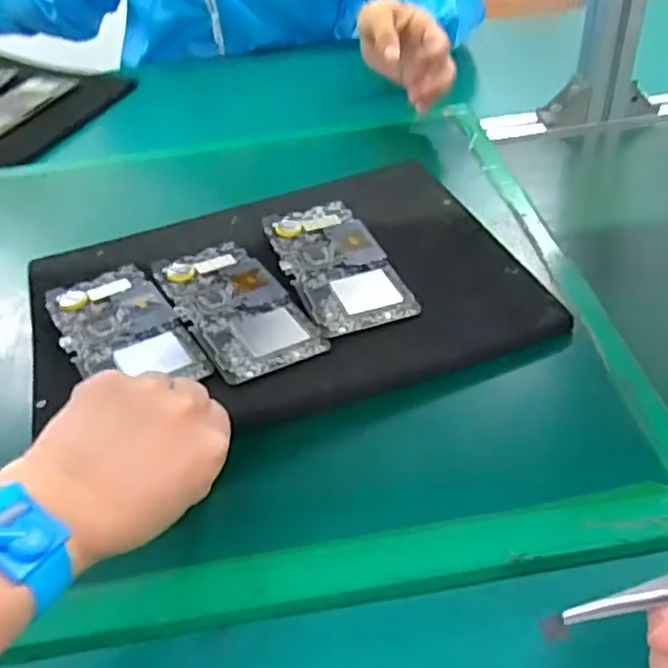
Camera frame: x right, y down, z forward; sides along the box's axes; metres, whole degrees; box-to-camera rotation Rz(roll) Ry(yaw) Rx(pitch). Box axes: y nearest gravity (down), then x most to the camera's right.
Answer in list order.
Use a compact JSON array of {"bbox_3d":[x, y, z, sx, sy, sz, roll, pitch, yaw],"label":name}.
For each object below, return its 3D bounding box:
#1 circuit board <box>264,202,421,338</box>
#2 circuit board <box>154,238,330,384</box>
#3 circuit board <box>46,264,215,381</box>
[{"bbox_3d":[0.000,-0.055,0.530,0.074,0.008,0.158,-17,43,-12],"label":"circuit board"},{"bbox_3d":[-0.072,-0.023,0.498,0.073,0.007,0.156,-24,45,-18],"label":"circuit board"},{"bbox_3d":[-0.144,-0.003,0.477,0.073,0.008,0.148,-25,45,-19],"label":"circuit board"}]

